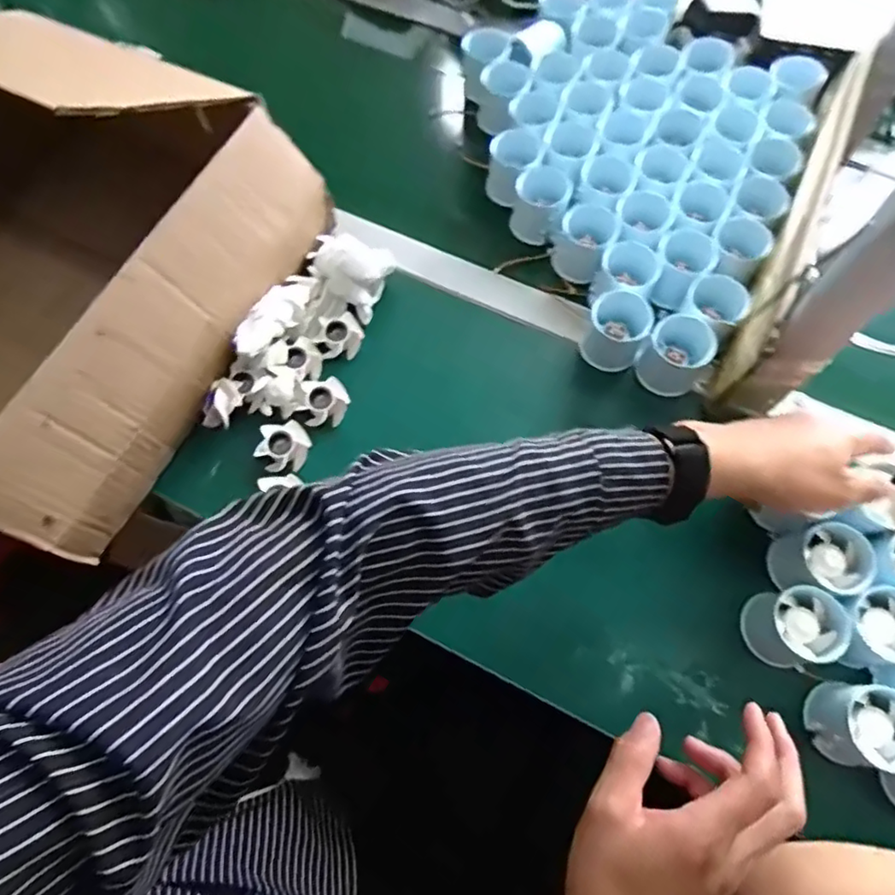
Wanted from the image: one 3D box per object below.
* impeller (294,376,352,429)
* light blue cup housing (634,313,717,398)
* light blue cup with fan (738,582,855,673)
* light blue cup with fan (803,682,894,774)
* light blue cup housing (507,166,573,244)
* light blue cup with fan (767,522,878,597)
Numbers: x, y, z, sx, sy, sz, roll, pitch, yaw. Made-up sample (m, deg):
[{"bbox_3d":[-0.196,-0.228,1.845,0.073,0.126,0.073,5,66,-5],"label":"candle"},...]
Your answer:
[{"bbox_3d":[-0.108,-0.040,0.530,0.042,0.017,0.041,-5,67,-2],"label":"impeller"},{"bbox_3d":[0.201,-0.079,0.534,0.054,0.055,0.057,31,70,13],"label":"light blue cup housing"},{"bbox_3d":[0.255,0.133,0.444,0.051,0.053,0.049,0,67,0],"label":"light blue cup with fan"},{"bbox_3d":[0.288,0.193,0.418,0.054,0.043,0.051,0,67,0],"label":"light blue cup with fan"},{"bbox_3d":[0.094,-0.242,0.603,0.054,0.050,0.056,18,68,8],"label":"light blue cup housing"},{"bbox_3d":[0.282,0.087,0.457,0.053,0.045,0.052,0,67,0],"label":"light blue cup with fan"}]

